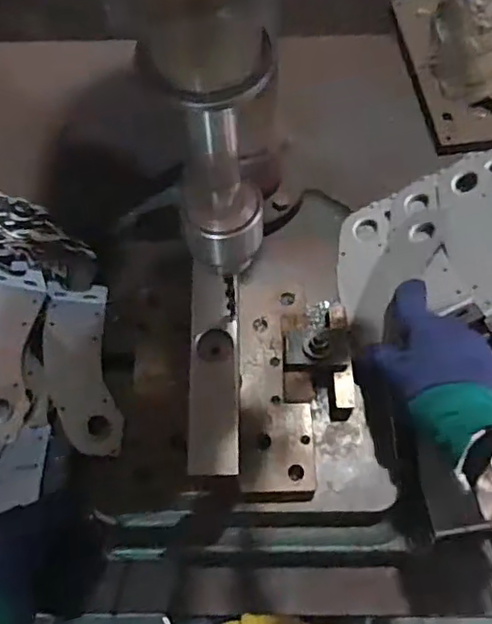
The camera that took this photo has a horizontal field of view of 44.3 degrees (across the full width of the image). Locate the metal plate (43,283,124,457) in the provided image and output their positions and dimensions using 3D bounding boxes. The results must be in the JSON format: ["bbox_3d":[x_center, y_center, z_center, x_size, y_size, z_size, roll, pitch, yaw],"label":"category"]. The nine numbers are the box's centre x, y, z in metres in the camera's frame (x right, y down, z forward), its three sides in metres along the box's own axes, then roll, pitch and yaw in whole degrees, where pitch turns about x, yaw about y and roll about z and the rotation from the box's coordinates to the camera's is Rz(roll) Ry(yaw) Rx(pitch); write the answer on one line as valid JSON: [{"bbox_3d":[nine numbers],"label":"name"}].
[{"bbox_3d":[-0.169,0.057,0.616,0.066,0.020,0.179,-12,67,-4],"label":"metal plate"}]

